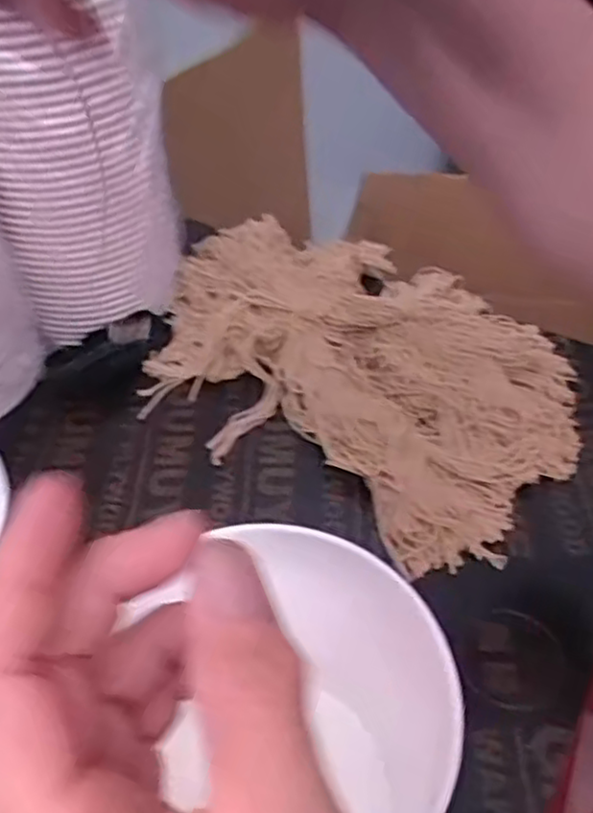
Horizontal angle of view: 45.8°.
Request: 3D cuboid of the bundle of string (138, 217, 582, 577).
[{"bbox_3d":[0.047,-0.057,0.601,0.383,0.062,0.292,32,54,30],"label":"bundle of string"}]

